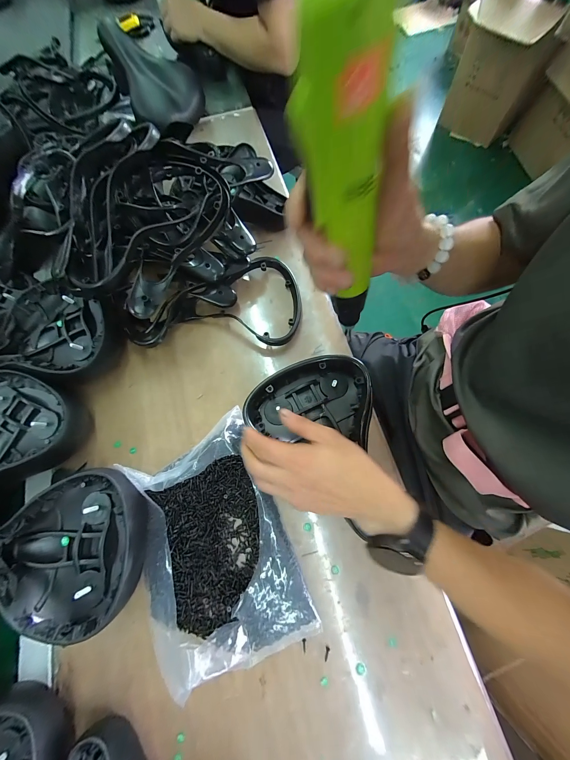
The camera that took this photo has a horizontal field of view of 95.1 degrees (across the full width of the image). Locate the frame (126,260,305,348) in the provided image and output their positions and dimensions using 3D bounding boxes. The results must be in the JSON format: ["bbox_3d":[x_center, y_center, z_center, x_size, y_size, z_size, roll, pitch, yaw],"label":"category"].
[{"bbox_3d":[-0.120,-0.137,0.456,0.294,0.056,0.178,-1,72,2],"label":"frame"}]

